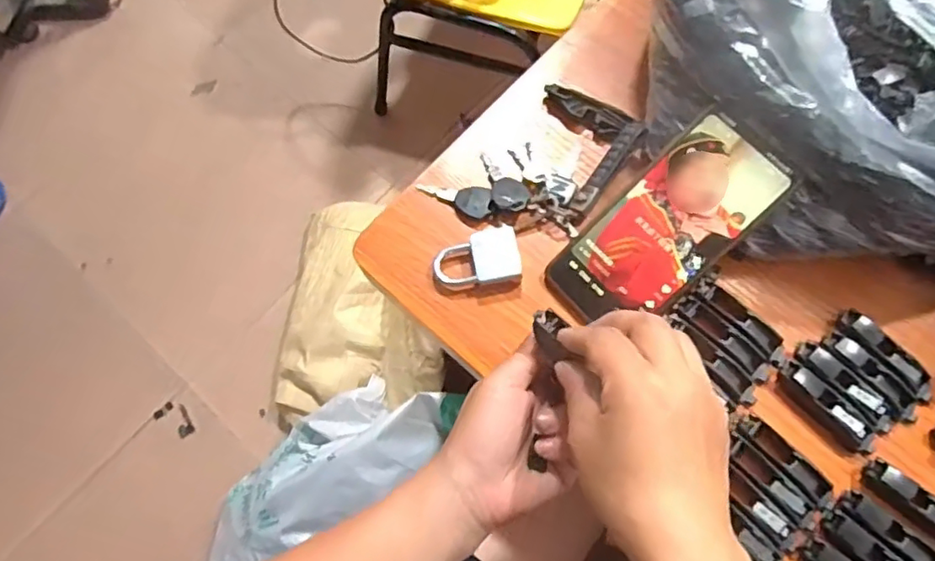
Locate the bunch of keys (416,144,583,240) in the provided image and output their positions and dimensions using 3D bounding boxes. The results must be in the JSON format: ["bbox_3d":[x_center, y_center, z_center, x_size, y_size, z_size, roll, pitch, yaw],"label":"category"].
[{"bbox_3d":[0.029,-0.075,0.467,0.119,0.017,0.063,10,72,5],"label":"bunch of keys"}]

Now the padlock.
[{"bbox_3d":[0.007,-0.015,0.449,0.063,0.014,0.040,-15,71,-3],"label":"padlock"}]

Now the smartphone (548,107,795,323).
[{"bbox_3d":[0.135,-0.035,0.422,0.161,0.006,0.079,-46,75,10],"label":"smartphone"}]

